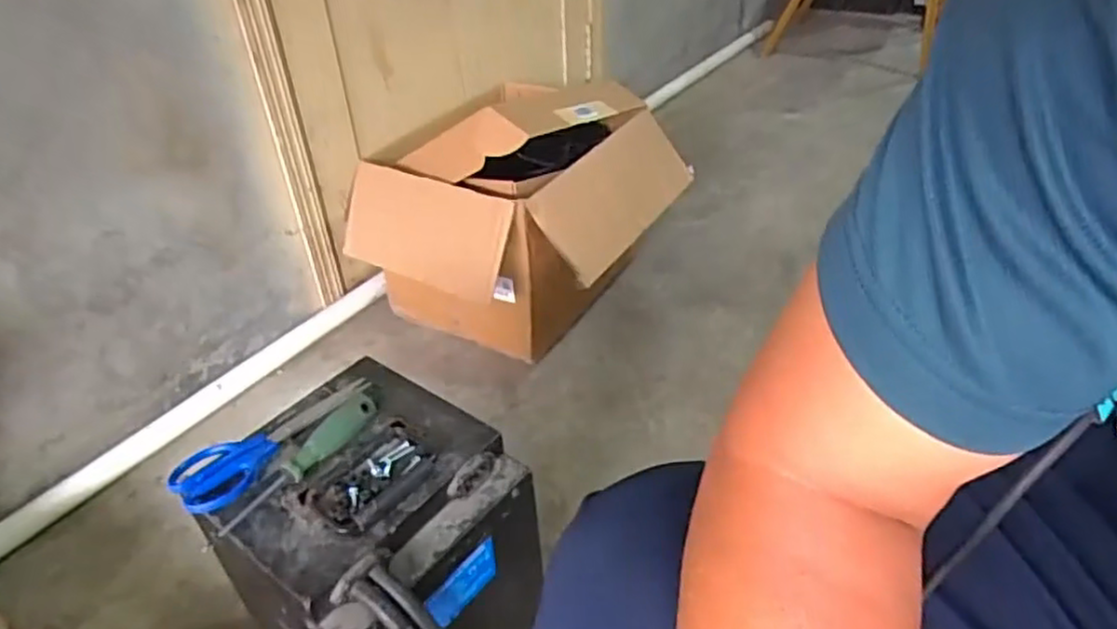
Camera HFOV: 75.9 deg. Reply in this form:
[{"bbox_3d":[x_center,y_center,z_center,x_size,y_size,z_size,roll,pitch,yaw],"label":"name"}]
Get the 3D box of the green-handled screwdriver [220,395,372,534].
[{"bbox_3d":[-0.197,0.112,0.550,0.021,0.021,0.139,27,58,34],"label":"green-handled screwdriver"}]

